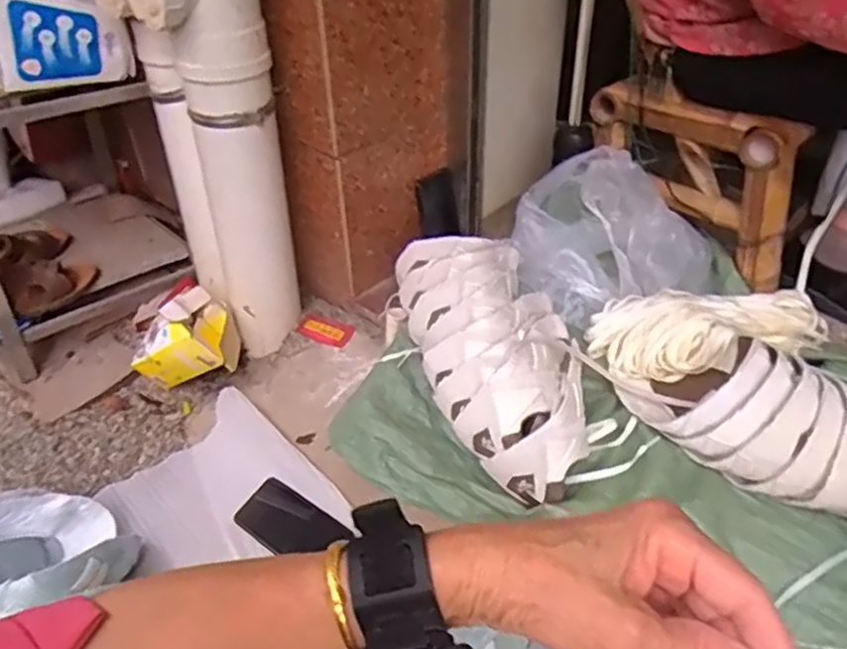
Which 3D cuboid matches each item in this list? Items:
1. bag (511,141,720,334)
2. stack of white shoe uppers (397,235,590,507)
[{"bbox_3d":[0.265,-0.125,1.020,0.304,0.188,0.168,18,43,23],"label":"bag"},{"bbox_3d":[0.101,0.028,0.887,0.190,0.096,0.402,-11,53,-12],"label":"stack of white shoe uppers"}]

